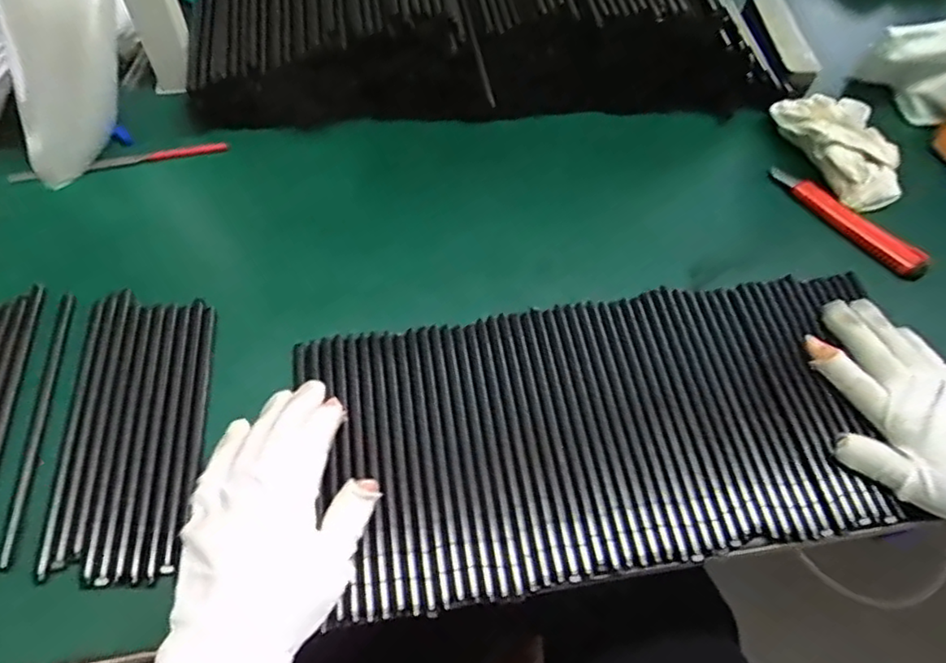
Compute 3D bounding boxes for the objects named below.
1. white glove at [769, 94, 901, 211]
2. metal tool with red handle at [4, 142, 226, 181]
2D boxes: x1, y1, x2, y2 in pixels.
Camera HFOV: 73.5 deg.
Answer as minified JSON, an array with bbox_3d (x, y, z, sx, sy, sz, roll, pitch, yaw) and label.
[{"bbox_3d":[0.308,-0.156,0.519,0.084,0.040,0.118,-10,60,-9],"label":"white glove"},{"bbox_3d":[-0.274,-0.131,0.490,0.151,0.006,0.008,-13,60,-11],"label":"metal tool with red handle"}]

